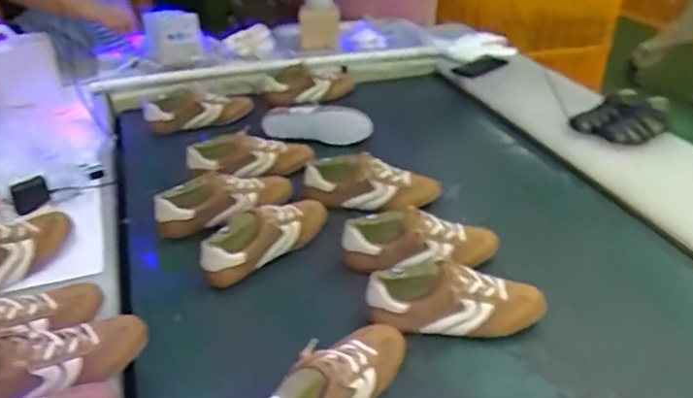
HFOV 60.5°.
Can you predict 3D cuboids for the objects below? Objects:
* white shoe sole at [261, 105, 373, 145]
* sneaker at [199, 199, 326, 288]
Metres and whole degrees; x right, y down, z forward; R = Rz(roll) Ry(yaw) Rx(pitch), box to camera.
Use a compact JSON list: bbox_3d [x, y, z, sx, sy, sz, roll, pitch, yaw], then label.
[{"bbox_3d":[-0.063,-0.163,1.283,0.233,0.080,0.021,5,29,-2],"label":"white shoe sole"},{"bbox_3d":[-0.126,0.051,0.930,0.072,0.081,0.226,28,48,36],"label":"sneaker"}]

